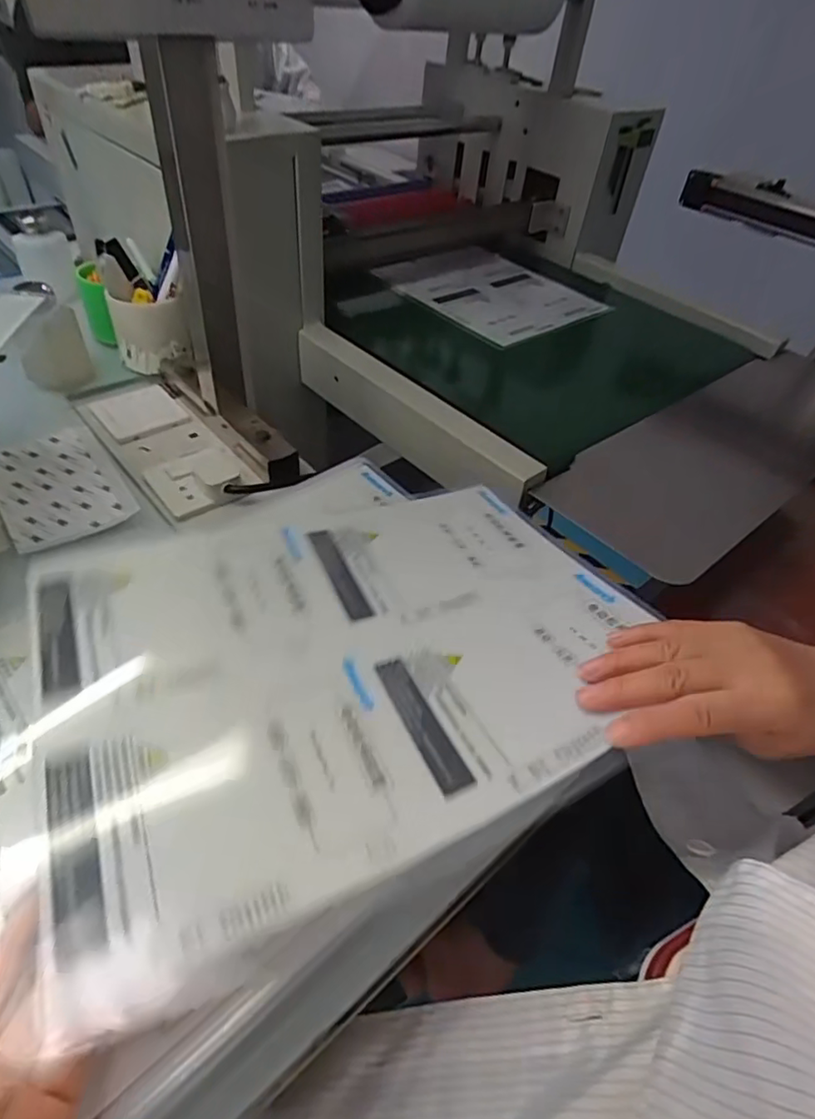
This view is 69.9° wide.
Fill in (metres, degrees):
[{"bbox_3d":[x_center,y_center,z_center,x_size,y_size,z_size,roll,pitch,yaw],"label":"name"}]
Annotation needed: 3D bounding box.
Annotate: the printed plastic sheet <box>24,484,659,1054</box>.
[{"bbox_3d":[-0.039,0.053,0.378,0.358,0.038,0.274,-18,51,-21],"label":"printed plastic sheet"}]

